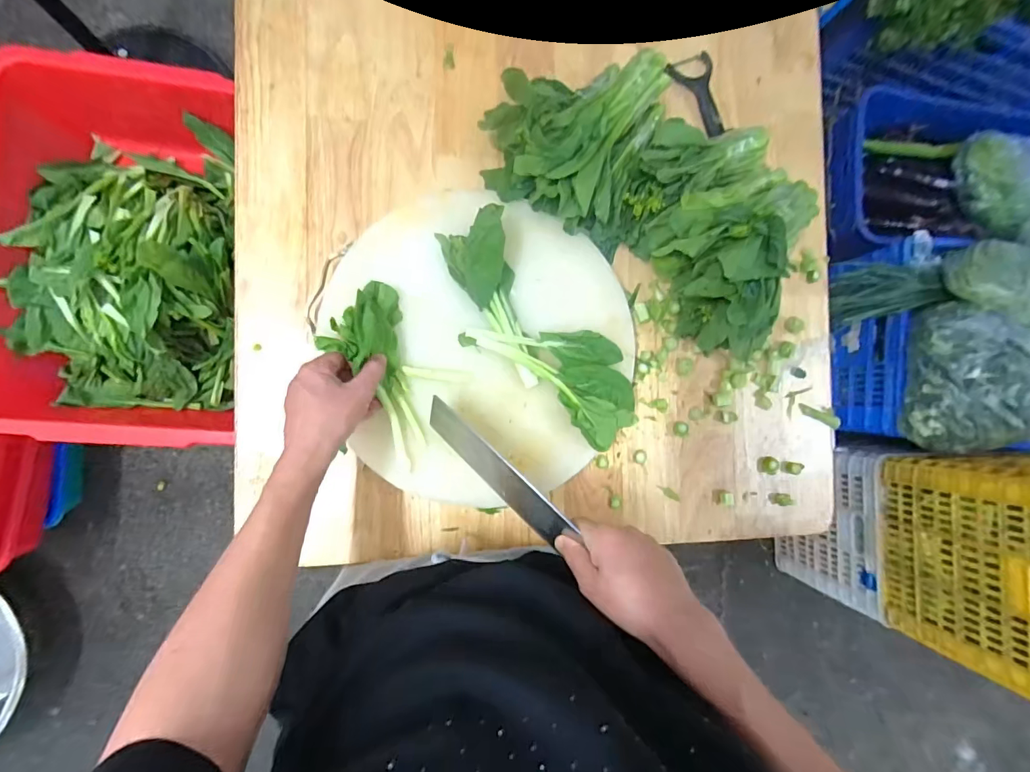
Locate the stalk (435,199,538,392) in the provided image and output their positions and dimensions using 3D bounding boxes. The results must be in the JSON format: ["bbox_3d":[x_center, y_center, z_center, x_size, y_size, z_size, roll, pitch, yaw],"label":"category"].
[{"bbox_3d":[-0.014,-0.093,0.514,0.079,0.069,0.196,-22,91,-7],"label":"stalk"}]

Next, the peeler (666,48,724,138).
[{"bbox_3d":[0.260,-0.398,0.629,0.061,0.015,0.118,-23,91,-7],"label":"peeler"}]

